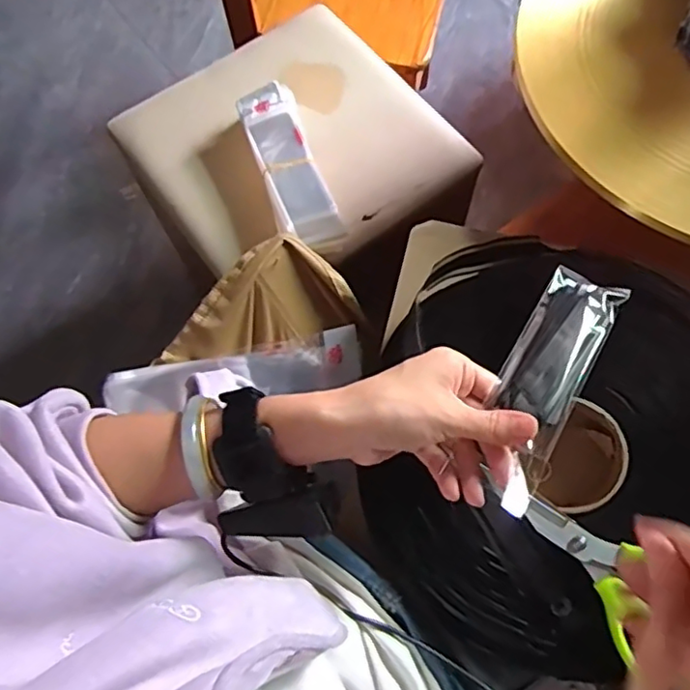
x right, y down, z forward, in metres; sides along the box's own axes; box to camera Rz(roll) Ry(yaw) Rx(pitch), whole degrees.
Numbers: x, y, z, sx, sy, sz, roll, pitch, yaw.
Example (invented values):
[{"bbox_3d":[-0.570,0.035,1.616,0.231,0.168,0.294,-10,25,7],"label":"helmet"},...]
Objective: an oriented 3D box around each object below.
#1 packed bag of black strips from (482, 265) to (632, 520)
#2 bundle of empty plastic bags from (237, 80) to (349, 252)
[{"bbox_3d":[0.126,0.022,0.374,0.052,0.017,0.168,22,66,11],"label":"packed bag of black strips"},{"bbox_3d":[-0.060,-0.193,0.654,0.065,0.026,0.217,-18,69,-4],"label":"bundle of empty plastic bags"}]

